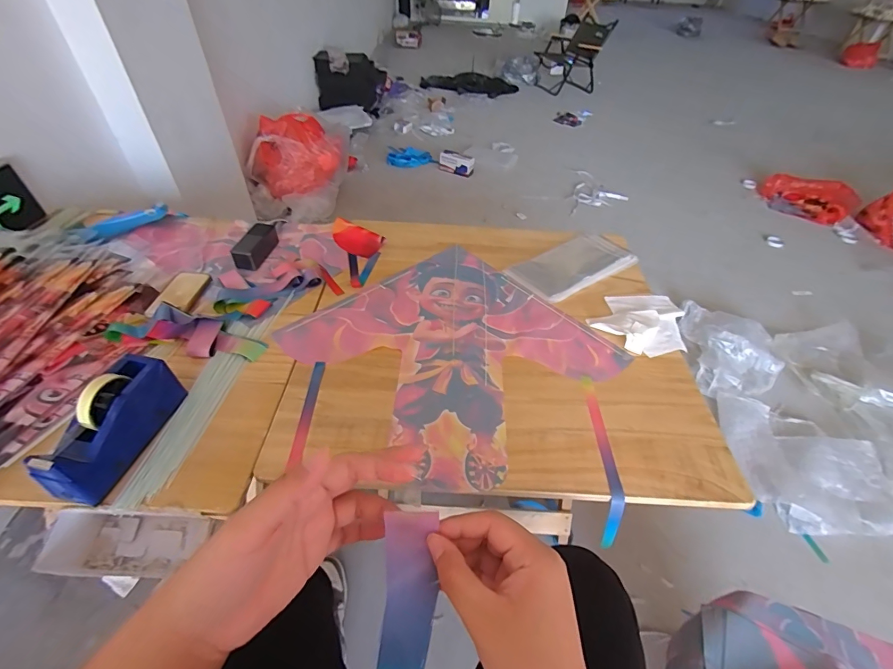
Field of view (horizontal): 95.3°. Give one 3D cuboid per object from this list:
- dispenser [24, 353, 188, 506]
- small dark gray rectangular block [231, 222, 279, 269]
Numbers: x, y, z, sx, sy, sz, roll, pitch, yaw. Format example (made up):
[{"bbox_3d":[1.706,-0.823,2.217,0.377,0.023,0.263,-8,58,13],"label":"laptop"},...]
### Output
[{"bbox_3d":[-0.502,0.138,0.619,0.063,0.134,0.207,8,46,4],"label":"dispenser"},{"bbox_3d":[-0.467,-0.217,0.999,0.058,0.055,0.127,6,46,3],"label":"small dark gray rectangular block"}]

